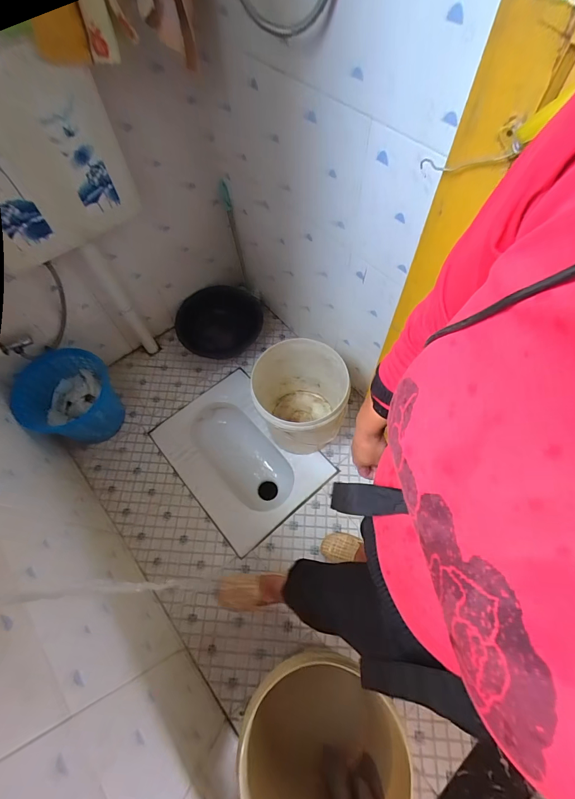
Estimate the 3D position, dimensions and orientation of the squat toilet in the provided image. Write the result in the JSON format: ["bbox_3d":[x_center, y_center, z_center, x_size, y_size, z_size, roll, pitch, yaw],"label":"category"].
[{"bbox_3d":[-0.161,0.209,1.286,0.402,0.168,0.536,-38,68,-16],"label":"squat toilet"}]

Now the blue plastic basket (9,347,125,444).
[{"bbox_3d":[-0.711,0.019,1.172,0.282,0.264,0.227,-25,64,-11],"label":"blue plastic basket"}]

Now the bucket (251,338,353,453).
[{"bbox_3d":[0.052,0.011,1.204,0.300,0.347,0.291,-1,62,1],"label":"bucket"}]

